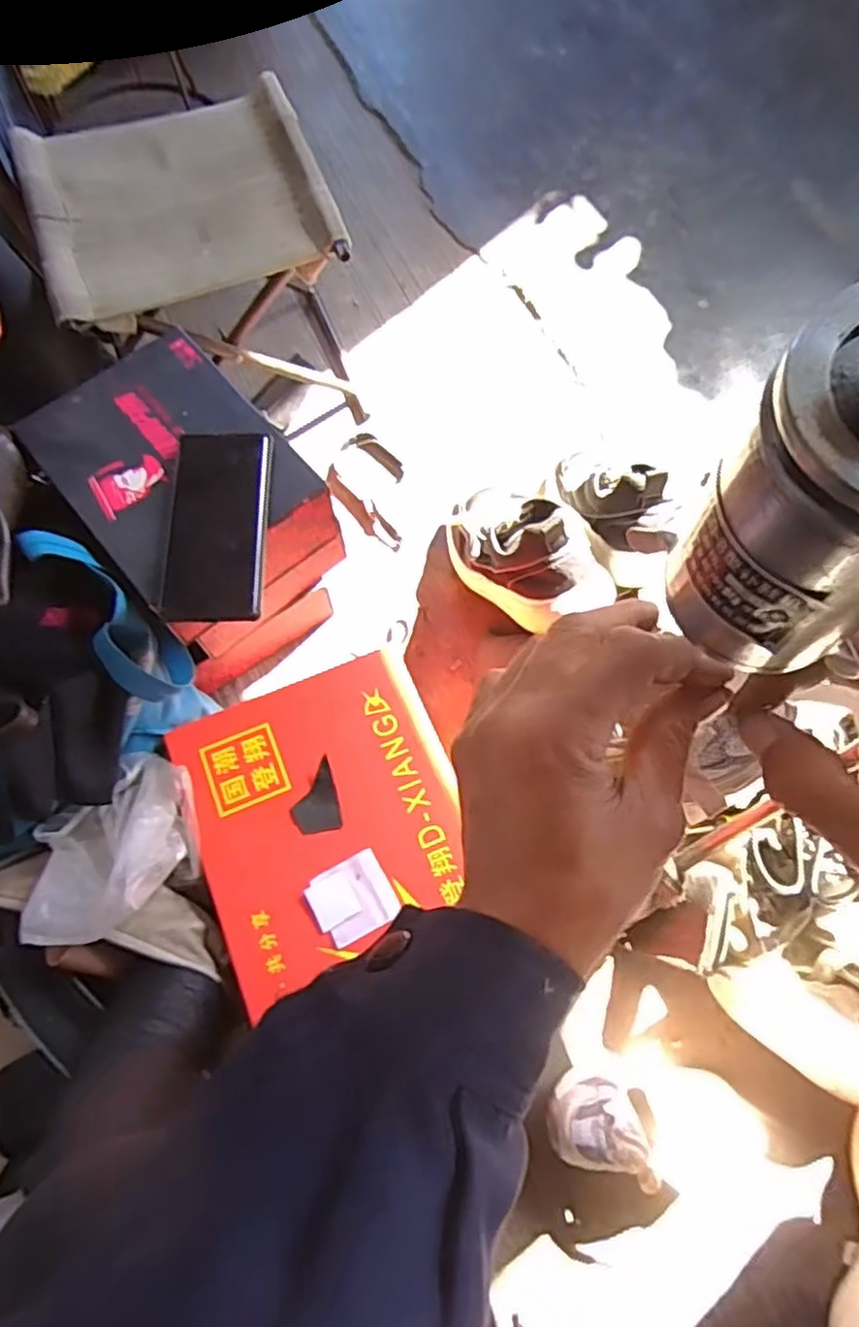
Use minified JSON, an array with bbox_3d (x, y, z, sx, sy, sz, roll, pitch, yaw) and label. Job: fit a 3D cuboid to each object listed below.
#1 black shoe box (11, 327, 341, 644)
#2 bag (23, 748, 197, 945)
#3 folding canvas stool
[{"bbox_3d":[-0.218,-0.160,0.618,0.172,0.079,0.231,-39,75,-12],"label":"black shoe box"},{"bbox_3d":[-0.253,0.144,0.565,0.113,0.071,0.144,-8,71,-2],"label":"bag"},{"bbox_3d":[-0.232,-0.390,0.777,0.267,0.267,0.206,-19,72,-6],"label":"folding canvas stool"}]

